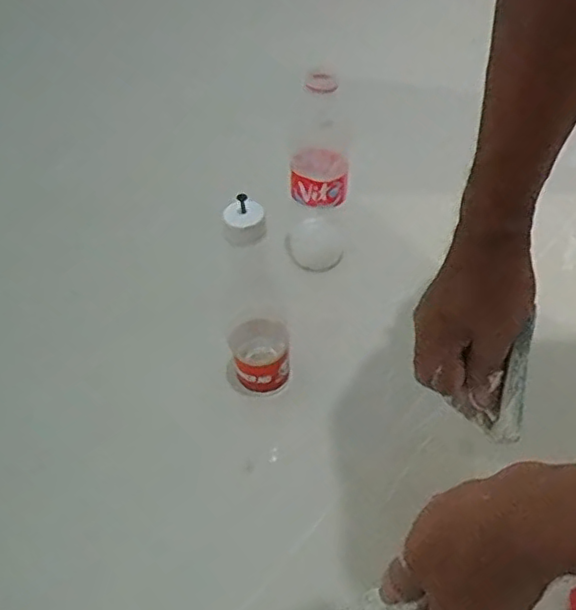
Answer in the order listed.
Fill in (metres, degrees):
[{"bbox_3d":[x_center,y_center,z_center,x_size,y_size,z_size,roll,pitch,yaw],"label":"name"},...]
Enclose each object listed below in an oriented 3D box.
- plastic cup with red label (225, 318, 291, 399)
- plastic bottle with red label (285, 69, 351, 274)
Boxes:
[{"bbox_3d":[-0.030,0.054,0.597,0.061,0.055,0.055,-2,47,1],"label":"plastic cup with red label"},{"bbox_3d":[0.032,-0.137,0.669,0.069,0.217,0.078,0,47,4],"label":"plastic bottle with red label"}]

